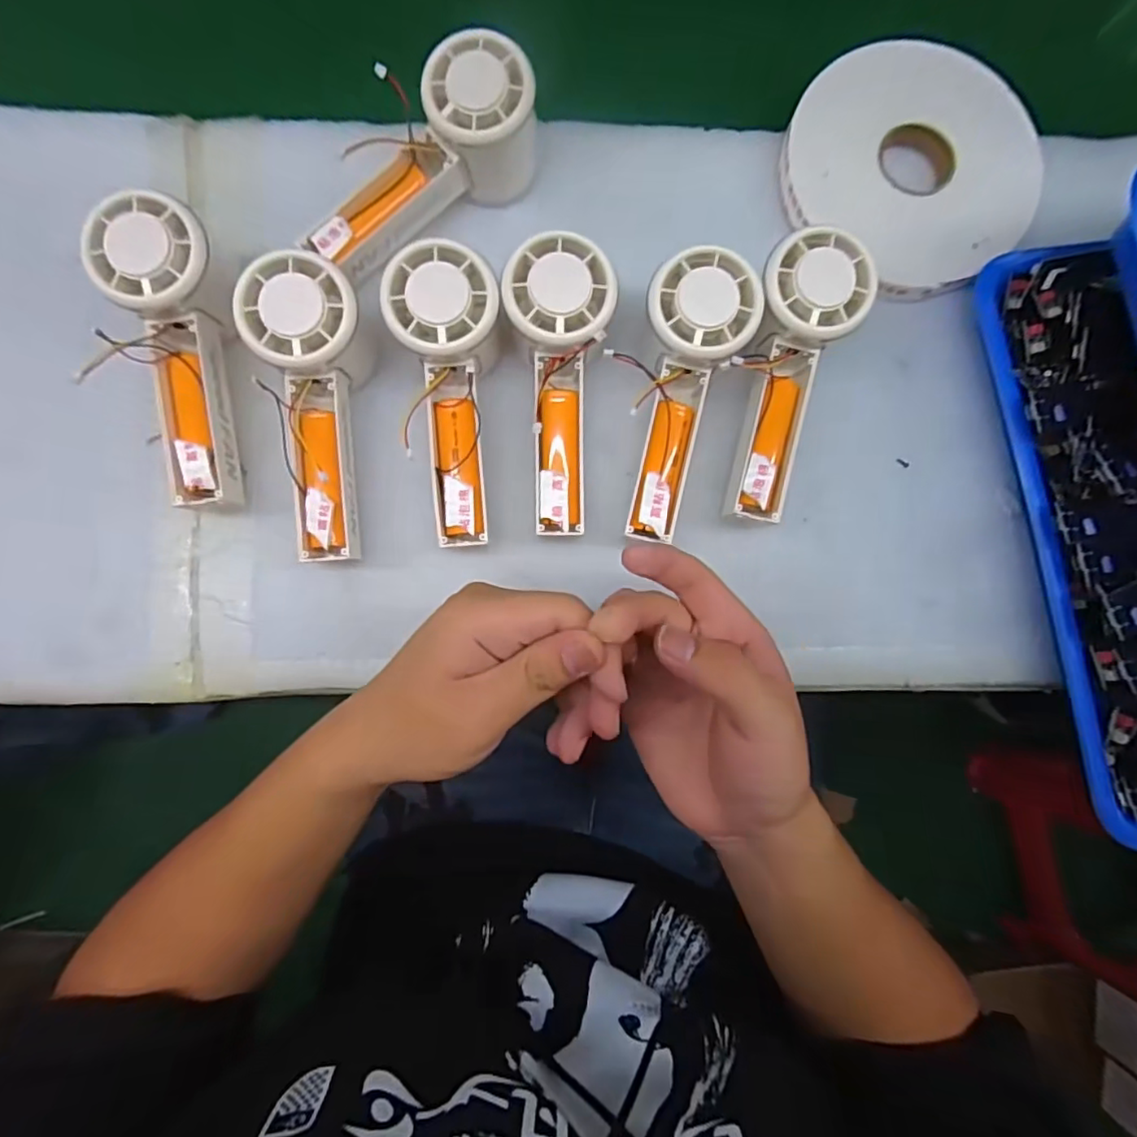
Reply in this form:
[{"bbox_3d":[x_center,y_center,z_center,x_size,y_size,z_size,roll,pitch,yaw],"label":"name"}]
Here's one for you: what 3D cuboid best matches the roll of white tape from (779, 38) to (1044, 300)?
[{"bbox_3d":[0.205,-0.242,0.359,0.146,0.025,0.133,0,84,-3],"label":"roll of white tape"}]

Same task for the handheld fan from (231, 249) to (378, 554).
[{"bbox_3d":[-0.124,-0.080,0.312,0.060,0.060,0.146,-11,85,-4],"label":"handheld fan"}]

